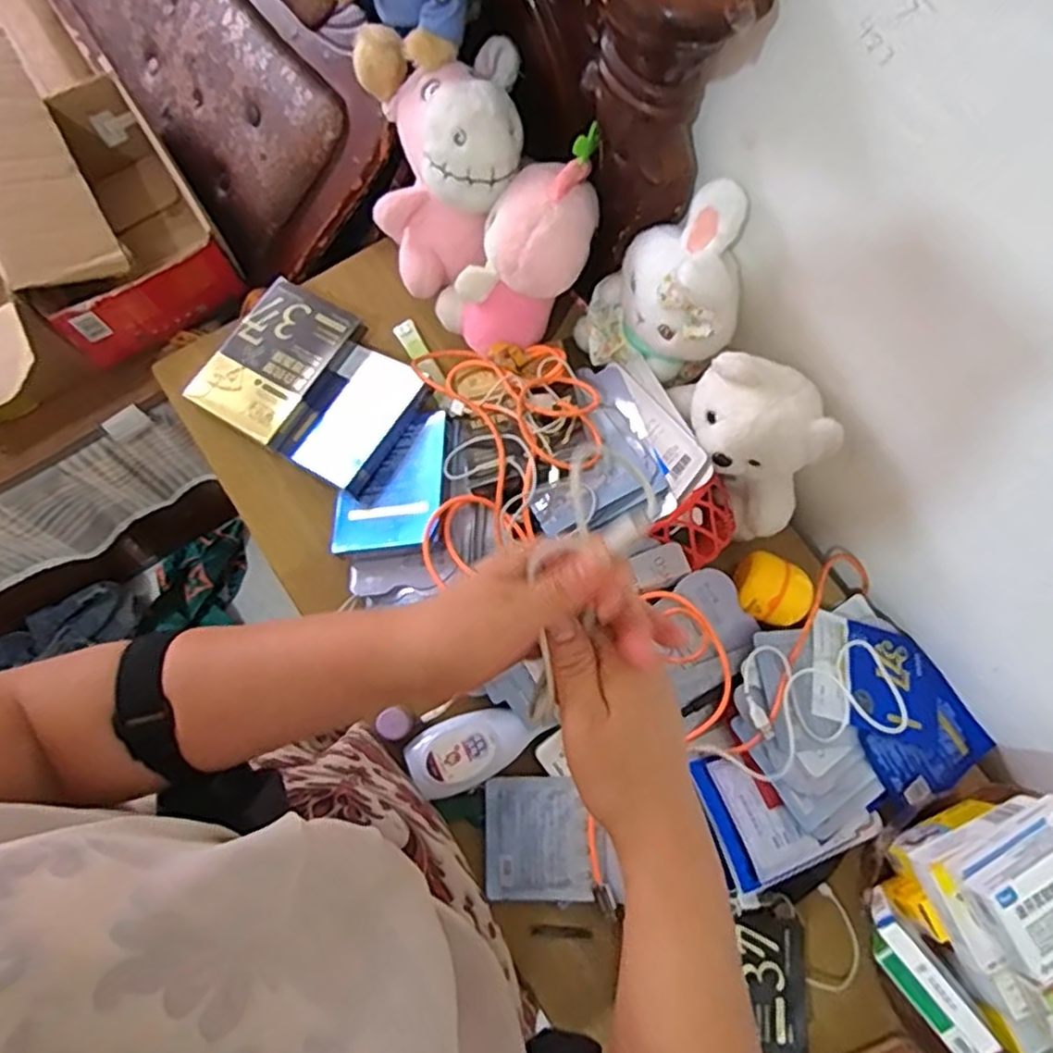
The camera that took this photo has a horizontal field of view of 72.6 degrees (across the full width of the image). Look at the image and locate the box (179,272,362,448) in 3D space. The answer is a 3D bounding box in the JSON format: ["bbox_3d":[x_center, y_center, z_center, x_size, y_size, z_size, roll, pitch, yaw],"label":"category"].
[{"bbox_3d":[-0.281,-0.188,0.795,0.129,0.019,0.174,28,76,16],"label":"box"}]

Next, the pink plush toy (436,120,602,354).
[{"bbox_3d":[0.005,-0.278,0.729,0.092,0.242,0.095,51,42,10],"label":"pink plush toy"}]

